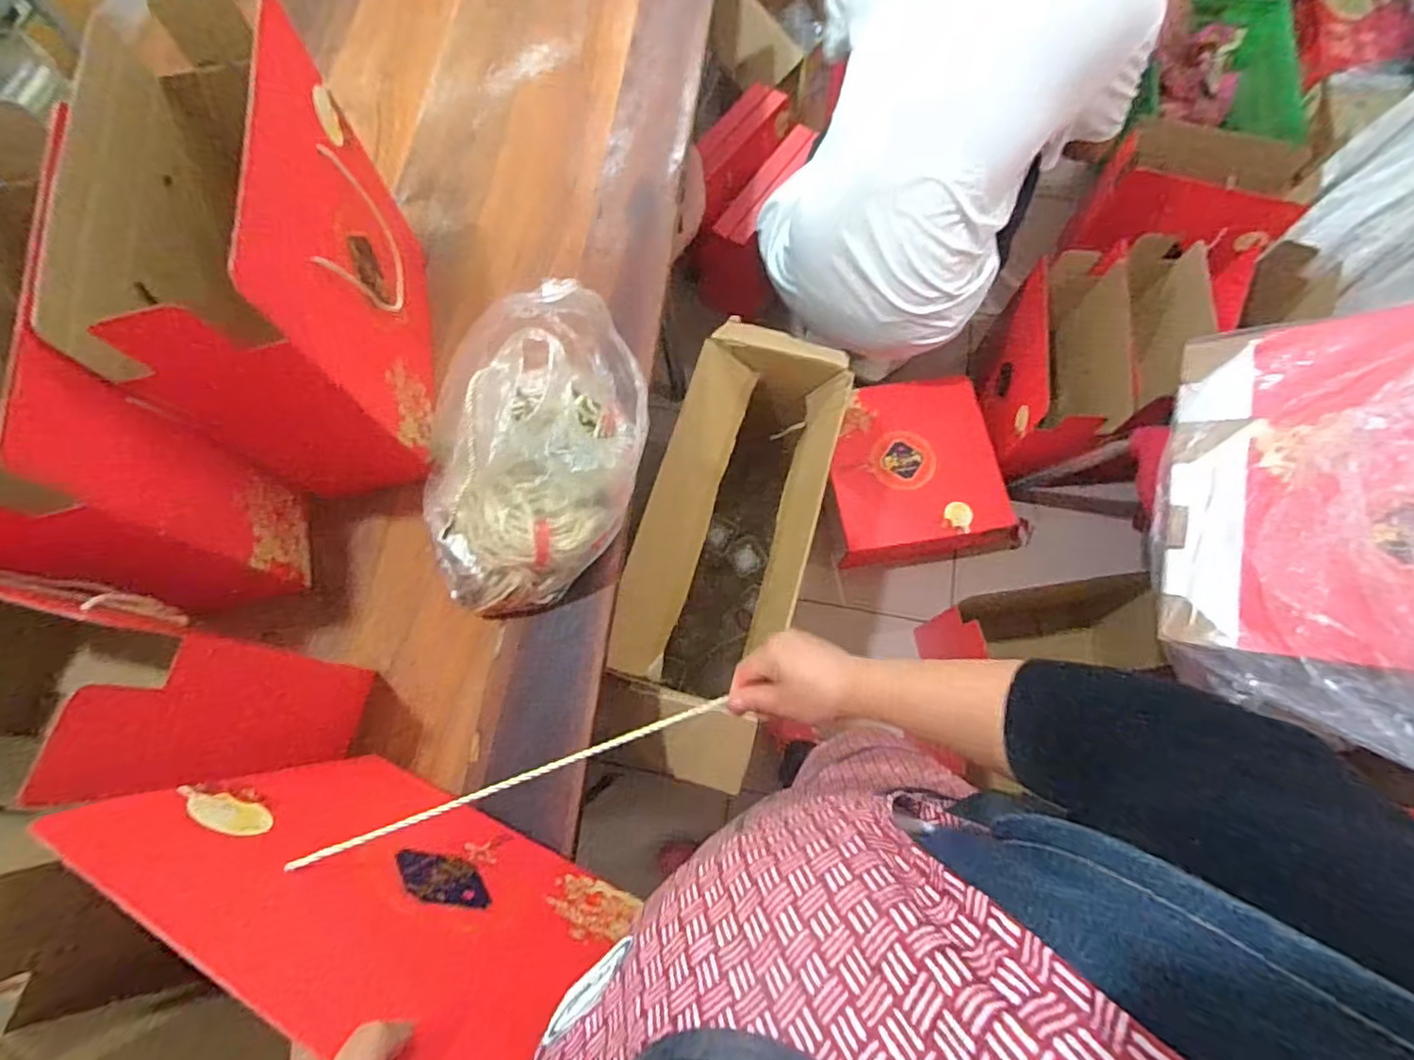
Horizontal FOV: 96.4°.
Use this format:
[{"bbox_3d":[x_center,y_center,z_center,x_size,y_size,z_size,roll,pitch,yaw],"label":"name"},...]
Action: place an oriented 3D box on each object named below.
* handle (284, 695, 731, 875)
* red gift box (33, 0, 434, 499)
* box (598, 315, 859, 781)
[{"bbox_3d":[-0.129,0.181,0.469,0.311,0.012,0.008,-15,71,-20],"label":"handle"},{"bbox_3d":[-0.427,-0.270,0.662,0.174,0.318,0.373,-9,72,-2],"label":"red gift box"},{"bbox_3d":[0.039,0.052,1.099,0.229,0.456,0.674,15,73,6],"label":"box"}]

